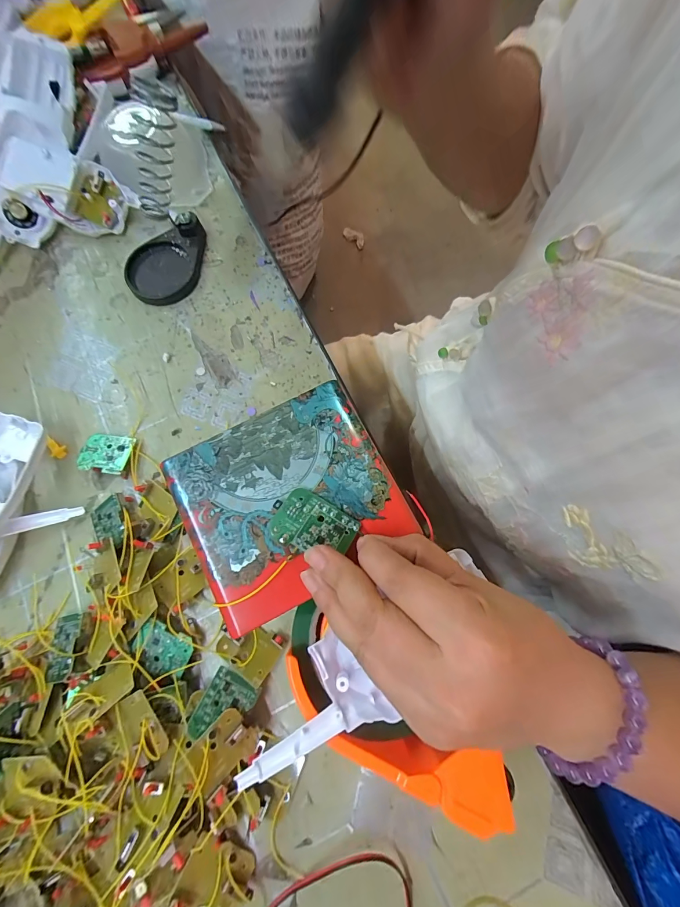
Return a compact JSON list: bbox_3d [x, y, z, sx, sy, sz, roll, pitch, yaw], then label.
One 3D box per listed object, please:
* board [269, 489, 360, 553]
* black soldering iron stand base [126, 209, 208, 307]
[{"bbox_3d":[-0.014,0.039,0.186,0.042,0.004,0.032,31,58,7],"label":"board"},{"bbox_3d":[-0.162,-0.182,0.331,0.084,0.025,0.065,-29,77,-7],"label":"black soldering iron stand base"}]

